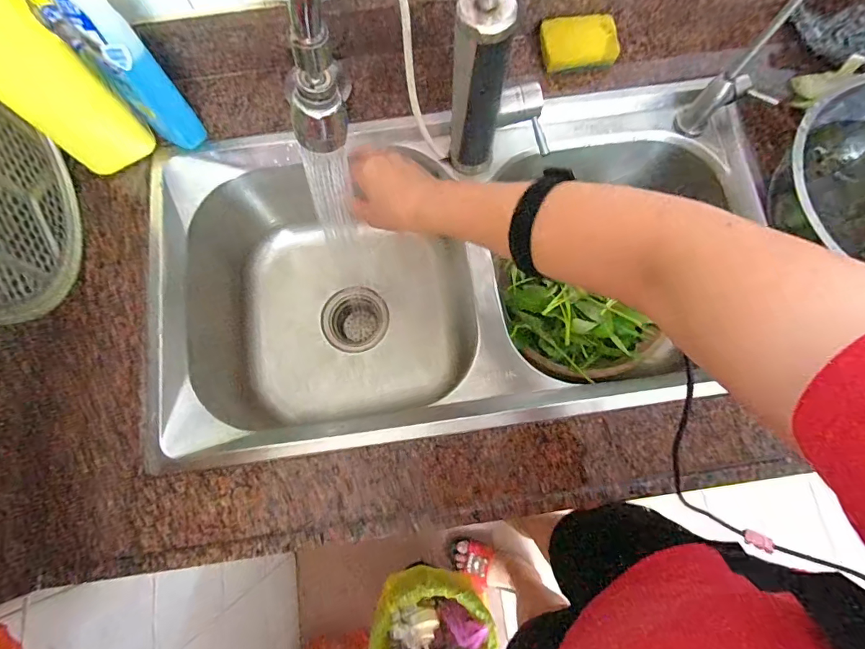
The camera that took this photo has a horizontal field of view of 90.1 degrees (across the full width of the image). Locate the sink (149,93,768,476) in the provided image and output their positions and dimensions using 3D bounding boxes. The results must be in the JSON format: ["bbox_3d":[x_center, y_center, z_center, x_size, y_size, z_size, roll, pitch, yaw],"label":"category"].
[{"bbox_3d":[0.038,-0.054,0.618,0.724,0.238,0.375,-9,77,-1],"label":"sink"}]

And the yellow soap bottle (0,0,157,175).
[{"bbox_3d":[-0.383,-0.248,0.405,0.046,0.273,0.088,38,80,9],"label":"yellow soap bottle"}]

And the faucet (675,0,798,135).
[{"bbox_3d":[0.360,-0.241,0.405,0.053,0.255,0.151,-20,77,-4],"label":"faucet"}]

